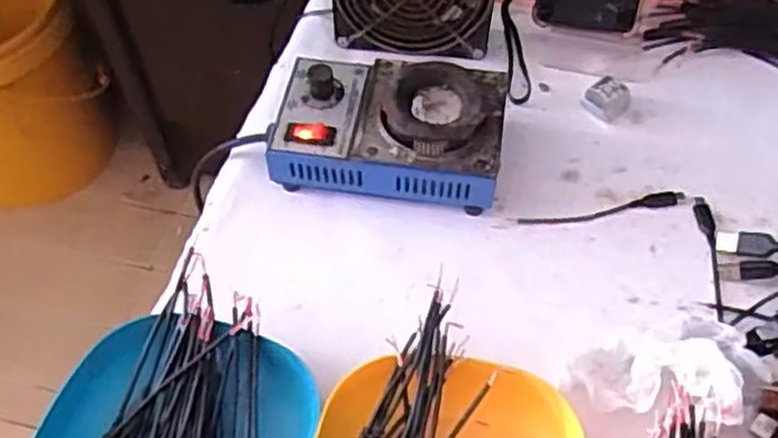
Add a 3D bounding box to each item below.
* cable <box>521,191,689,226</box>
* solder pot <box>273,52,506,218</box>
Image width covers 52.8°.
[{"bbox_3d":[0.143,-0.007,0.525,0.113,0.004,0.012,-8,56,-4],"label":"cable"},{"bbox_3d":[0.001,-0.062,0.529,0.150,0.061,0.097,7,56,6],"label":"solder pot"}]

